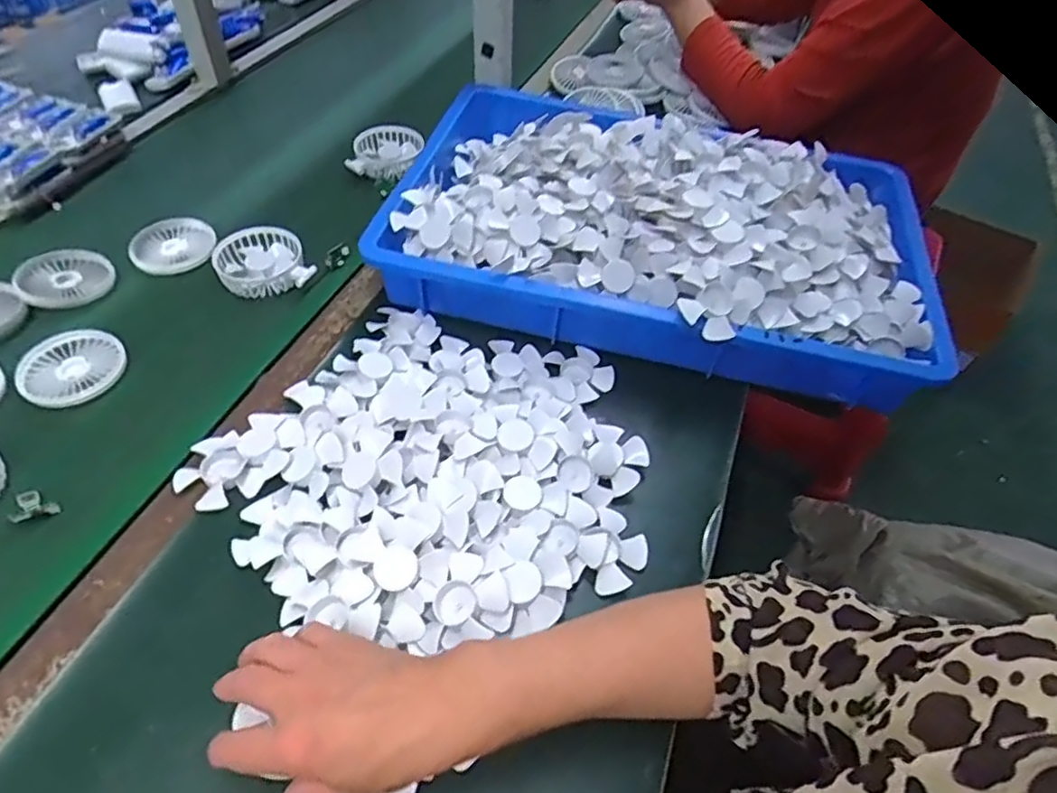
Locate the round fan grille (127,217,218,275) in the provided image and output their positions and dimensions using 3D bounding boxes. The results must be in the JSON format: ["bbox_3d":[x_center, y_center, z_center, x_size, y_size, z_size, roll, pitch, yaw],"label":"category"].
[{"bbox_3d":[-0.402,-0.171,0.718,0.076,0.021,0.078,2,51,-3],"label":"round fan grille"}]

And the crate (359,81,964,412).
[{"bbox_3d":[0.146,-0.197,0.707,0.561,0.107,0.351,14,51,7],"label":"crate"}]

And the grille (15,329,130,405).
[{"bbox_3d":[-0.432,-0.031,0.599,0.088,0.007,0.098,-35,61,-28],"label":"grille"}]

